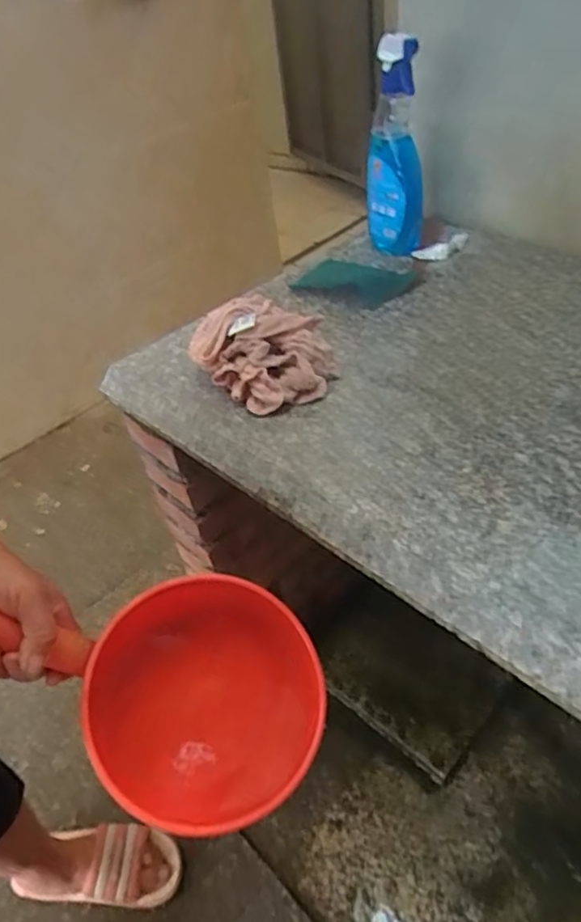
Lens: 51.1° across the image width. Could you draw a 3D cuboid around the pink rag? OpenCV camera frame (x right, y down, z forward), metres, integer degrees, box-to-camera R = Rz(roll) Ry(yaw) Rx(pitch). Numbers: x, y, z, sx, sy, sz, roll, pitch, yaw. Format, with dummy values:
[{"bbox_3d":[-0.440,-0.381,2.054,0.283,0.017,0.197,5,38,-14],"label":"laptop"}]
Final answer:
[{"bbox_3d":[-0.023,-0.109,0.605,0.124,0.074,0.103,27,52,31],"label":"pink rag"}]

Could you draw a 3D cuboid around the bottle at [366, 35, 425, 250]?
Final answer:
[{"bbox_3d":[0.133,-0.387,0.766,0.070,0.243,0.057,3,43,10],"label":"bottle"}]

